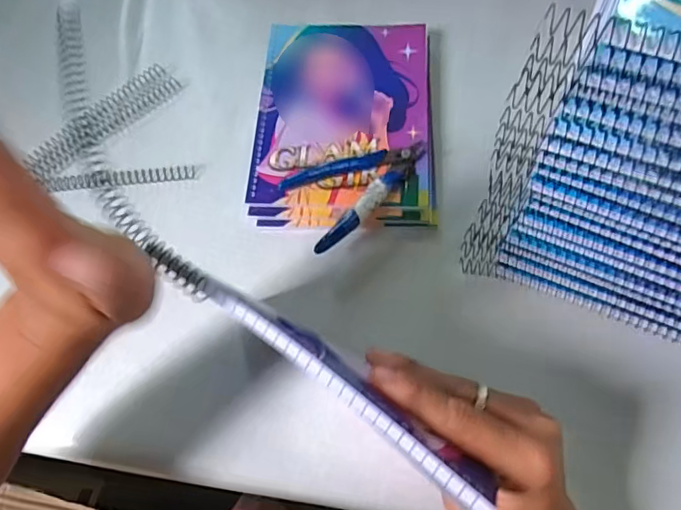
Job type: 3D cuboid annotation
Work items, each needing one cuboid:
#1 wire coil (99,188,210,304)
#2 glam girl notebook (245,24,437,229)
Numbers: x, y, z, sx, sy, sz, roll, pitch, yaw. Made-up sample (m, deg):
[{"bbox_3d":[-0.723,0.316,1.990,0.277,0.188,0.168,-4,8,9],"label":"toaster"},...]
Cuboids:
[{"bbox_3d":[-0.093,-0.006,0.250,0.087,0.009,0.013,40,74,23],"label":"wire coil"},{"bbox_3d":[0.005,-0.120,0.444,0.152,0.021,0.207,3,67,4],"label":"glam girl notebook"}]

